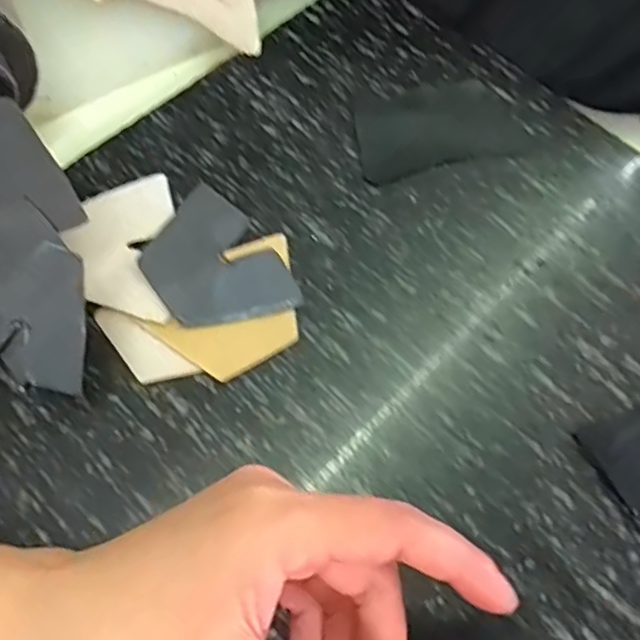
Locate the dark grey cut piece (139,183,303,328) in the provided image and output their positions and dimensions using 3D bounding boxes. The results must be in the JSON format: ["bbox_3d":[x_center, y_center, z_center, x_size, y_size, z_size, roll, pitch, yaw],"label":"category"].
[{"bbox_3d":[-0.053,-0.027,0.314,0.058,0.004,0.078,-32,72,-23],"label":"dark grey cut piece"}]

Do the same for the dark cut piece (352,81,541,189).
[{"bbox_3d":[0.067,-0.109,0.362,0.097,0.004,0.059,-11,66,-9],"label":"dark cut piece"}]

